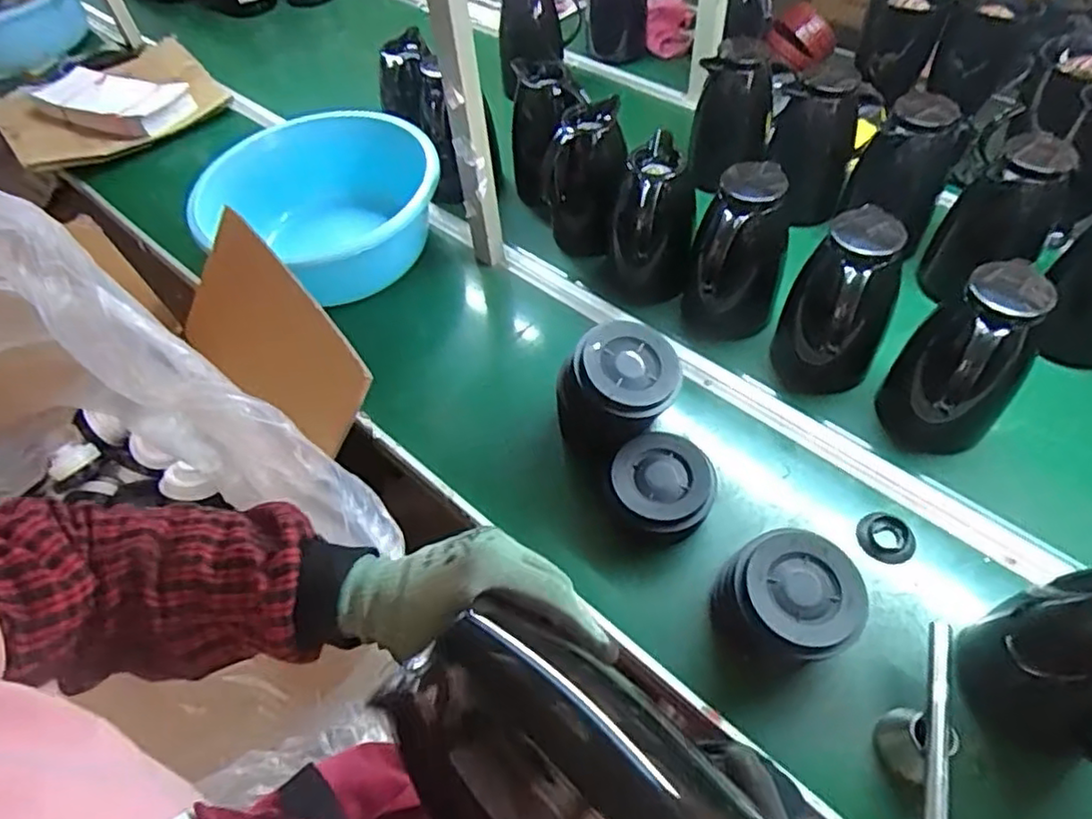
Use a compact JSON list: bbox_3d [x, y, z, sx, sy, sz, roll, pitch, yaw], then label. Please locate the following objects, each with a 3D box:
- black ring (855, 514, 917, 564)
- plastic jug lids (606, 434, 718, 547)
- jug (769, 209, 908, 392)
[{"bbox_3d":[0.407,0.154,0.788,0.062,0.014,0.060,-2,55,3],"label":"black ring"},{"bbox_3d":[0.140,0.098,0.811,0.125,0.094,0.124,5,56,9],"label":"plastic jug lids"},{"bbox_3d":[0.381,-0.130,0.862,0.129,0.232,0.177,22,60,19],"label":"jug"}]

